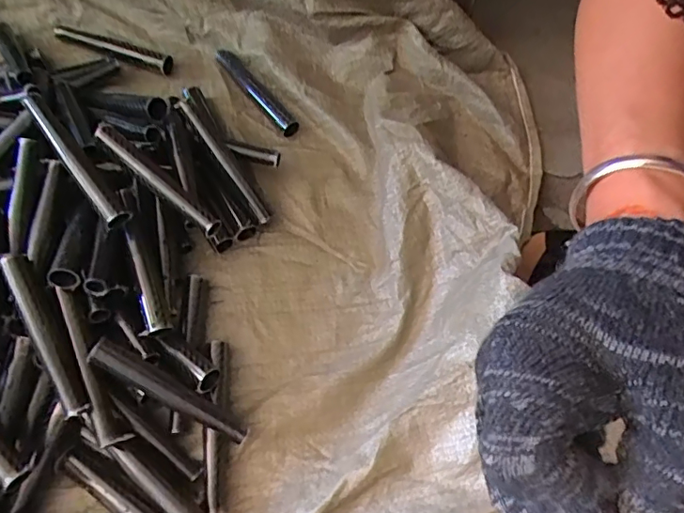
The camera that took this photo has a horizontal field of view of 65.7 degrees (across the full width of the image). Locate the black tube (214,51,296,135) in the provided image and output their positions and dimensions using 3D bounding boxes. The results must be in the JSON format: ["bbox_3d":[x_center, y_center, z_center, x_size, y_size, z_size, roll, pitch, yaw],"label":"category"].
[{"bbox_3d":[-0.105,-0.201,0.642,0.023,0.019,0.151,-37,72,-17],"label":"black tube"}]

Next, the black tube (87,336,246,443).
[{"bbox_3d":[-0.147,0.116,0.454,0.145,0.016,0.023,35,68,-11],"label":"black tube"}]

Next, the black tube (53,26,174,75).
[{"bbox_3d":[-0.281,-0.252,0.644,0.151,0.028,0.026,17,66,6],"label":"black tube"}]

